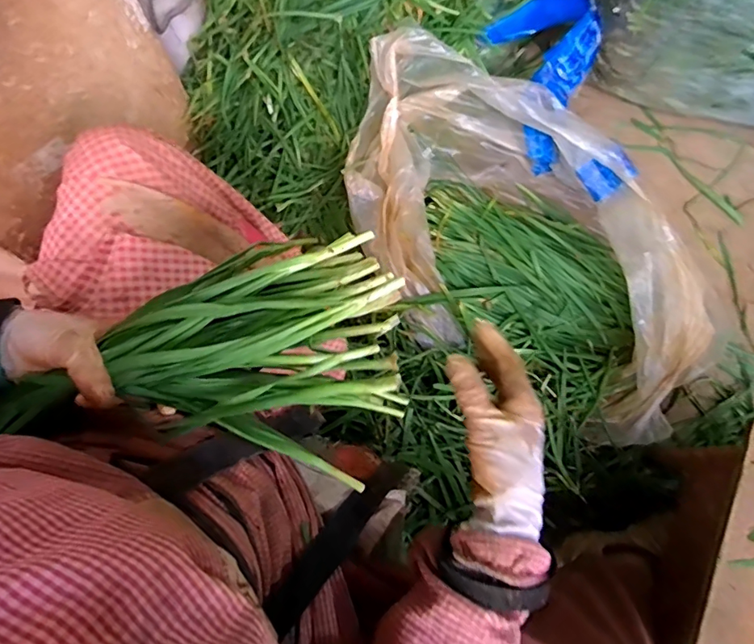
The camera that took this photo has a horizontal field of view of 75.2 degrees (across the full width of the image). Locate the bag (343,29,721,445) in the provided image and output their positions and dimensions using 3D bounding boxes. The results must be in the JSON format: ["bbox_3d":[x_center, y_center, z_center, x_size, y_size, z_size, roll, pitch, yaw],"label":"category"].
[{"bbox_3d":[0.224,-0.115,0.749,0.388,0.199,0.655,-40,77,-10],"label":"bag"}]

